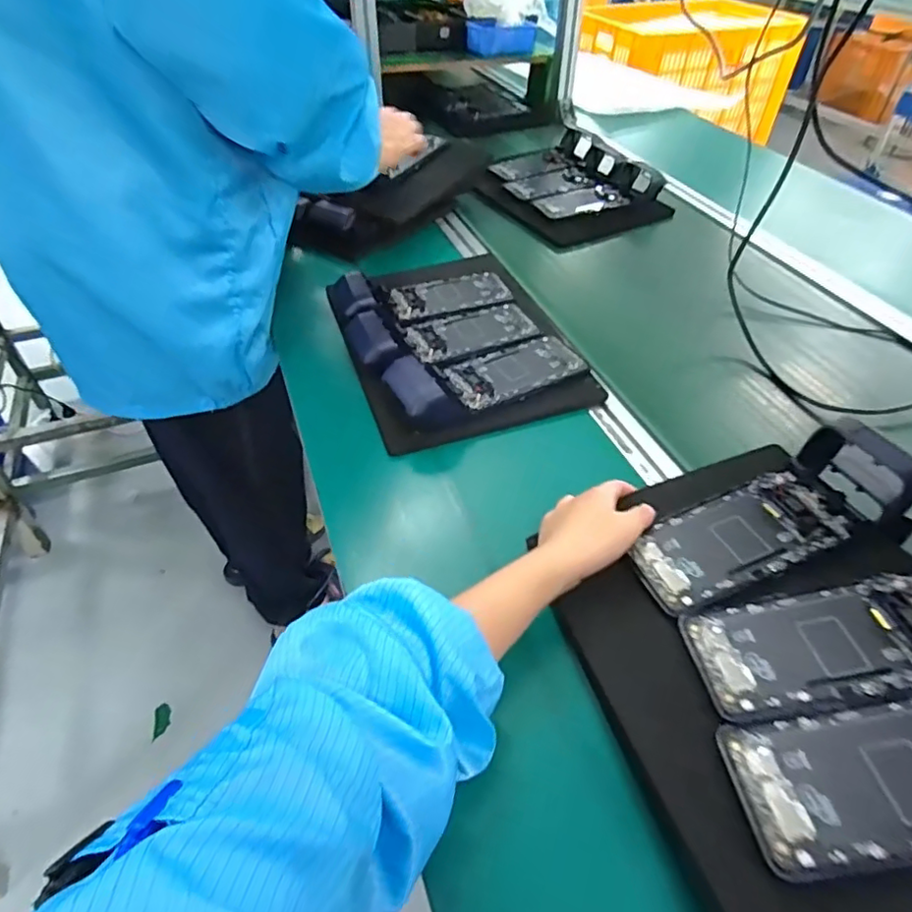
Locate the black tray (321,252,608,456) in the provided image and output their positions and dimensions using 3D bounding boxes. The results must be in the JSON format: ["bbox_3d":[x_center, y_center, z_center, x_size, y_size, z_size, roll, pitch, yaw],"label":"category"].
[{"bbox_3d":[-0.007,-0.168,0.722,0.251,0.044,0.333,-14,47,-13],"label":"black tray"}]

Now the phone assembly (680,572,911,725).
[{"bbox_3d":[0.236,0.118,0.375,0.155,0.006,0.087,-13,35,5],"label":"phone assembly"}]

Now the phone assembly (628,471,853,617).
[{"bbox_3d":[0.213,0.061,0.454,0.156,0.005,0.080,-22,43,-7],"label":"phone assembly"}]

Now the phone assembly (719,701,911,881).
[{"bbox_3d":[0.233,0.168,0.309,0.159,0.006,0.076,-13,35,8],"label":"phone assembly"}]

